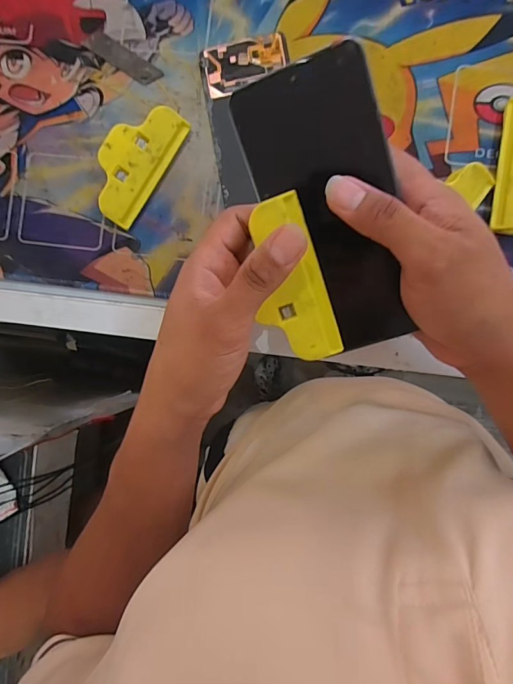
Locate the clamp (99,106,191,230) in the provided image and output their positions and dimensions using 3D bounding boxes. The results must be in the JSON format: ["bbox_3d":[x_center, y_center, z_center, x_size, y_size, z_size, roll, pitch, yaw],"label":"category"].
[{"bbox_3d":[-0.097,-0.144,0.318,0.039,0.028,0.096,34,93,4],"label":"clamp"}]

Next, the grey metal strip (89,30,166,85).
[{"bbox_3d":[-0.111,-0.236,0.331,0.068,0.004,0.017,34,93,4],"label":"grey metal strip"}]

